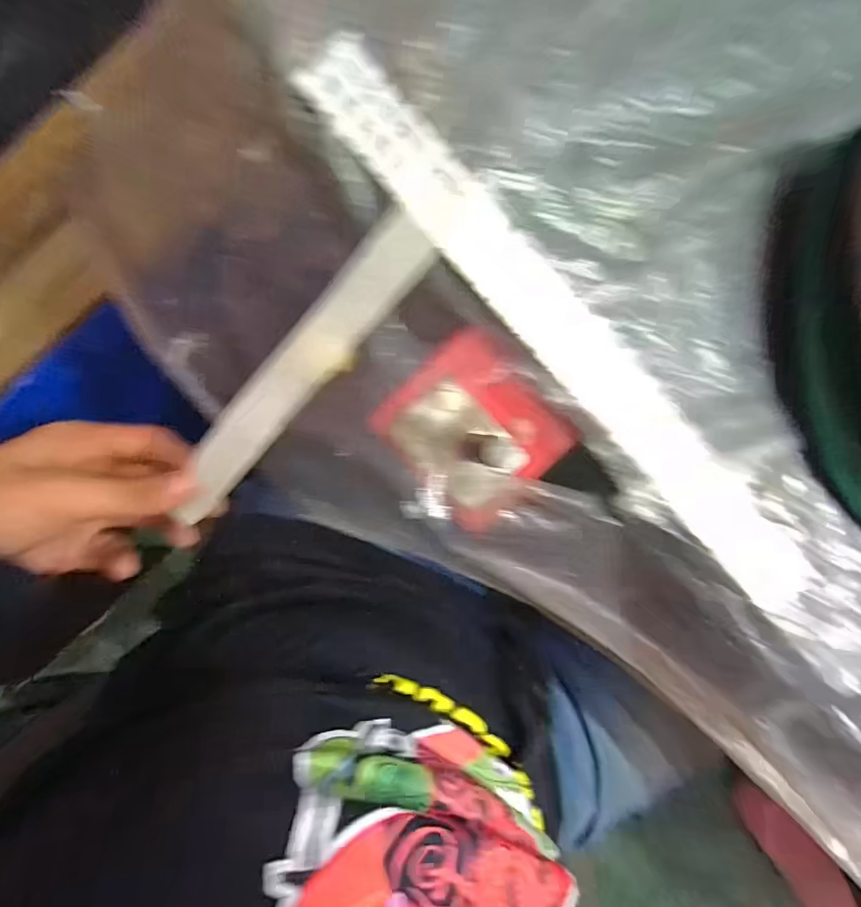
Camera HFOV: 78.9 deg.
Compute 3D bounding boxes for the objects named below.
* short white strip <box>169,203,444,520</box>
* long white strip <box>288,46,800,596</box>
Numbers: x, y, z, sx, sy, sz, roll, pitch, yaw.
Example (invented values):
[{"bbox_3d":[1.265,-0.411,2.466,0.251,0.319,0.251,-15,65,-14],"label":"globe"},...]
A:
[{"bbox_3d":[-0.068,-0.036,0.255,0.029,0.008,0.183,44,108,-8],"label":"short white strip"},{"bbox_3d":[0.066,-0.047,0.238,0.030,0.007,0.320,-43,97,3],"label":"long white strip"}]

